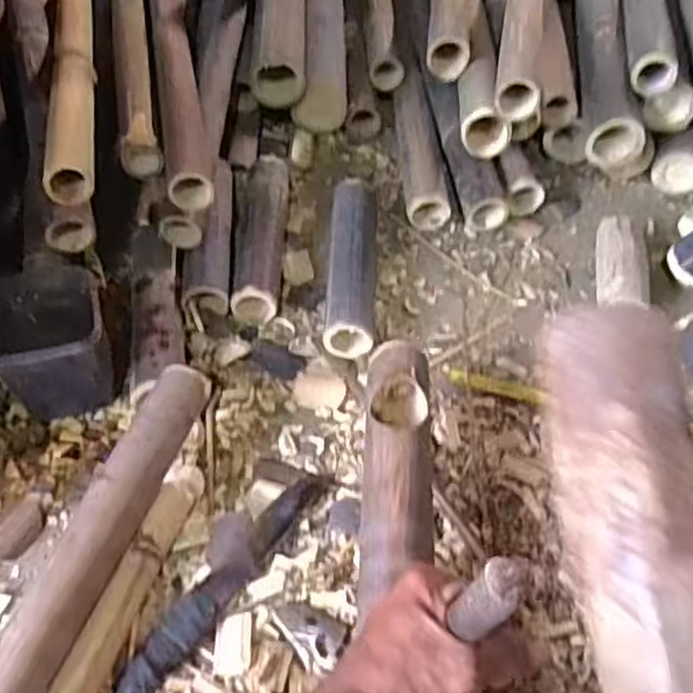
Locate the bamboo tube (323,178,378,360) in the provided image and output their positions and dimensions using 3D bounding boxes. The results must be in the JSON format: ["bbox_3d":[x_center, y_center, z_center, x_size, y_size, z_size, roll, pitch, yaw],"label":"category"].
[{"bbox_3d":[0.009,-0.107,0.908,0.058,0.058,0.276,3,51,-1],"label":"bamboo tube"}]

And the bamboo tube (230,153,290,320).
[{"bbox_3d":[-0.111,-0.146,0.941,0.062,0.045,0.276,2,51,-2],"label":"bamboo tube"}]

